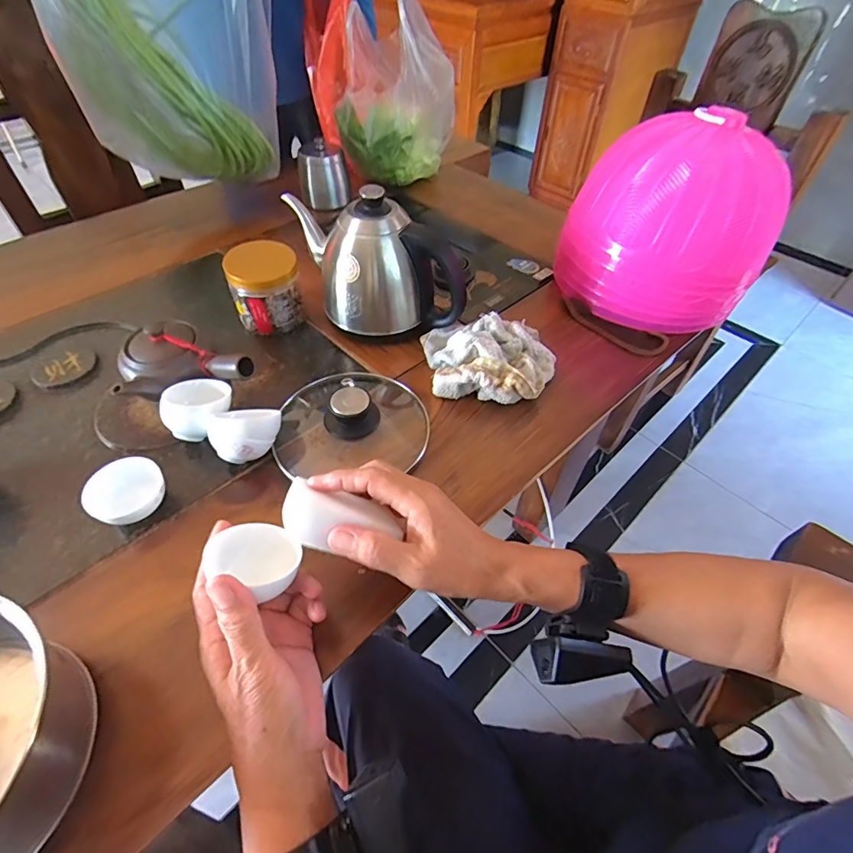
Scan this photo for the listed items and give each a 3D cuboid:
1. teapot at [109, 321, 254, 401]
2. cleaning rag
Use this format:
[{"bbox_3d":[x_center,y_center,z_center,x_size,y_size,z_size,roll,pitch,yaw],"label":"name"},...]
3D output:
[{"bbox_3d":[-0.257,-0.068,0.503,0.136,0.061,0.096,-10,51,-10],"label":"teapot"},{"bbox_3d":[0.071,-0.083,0.535,0.154,0.044,0.112,11,50,7],"label":"cleaning rag"}]

